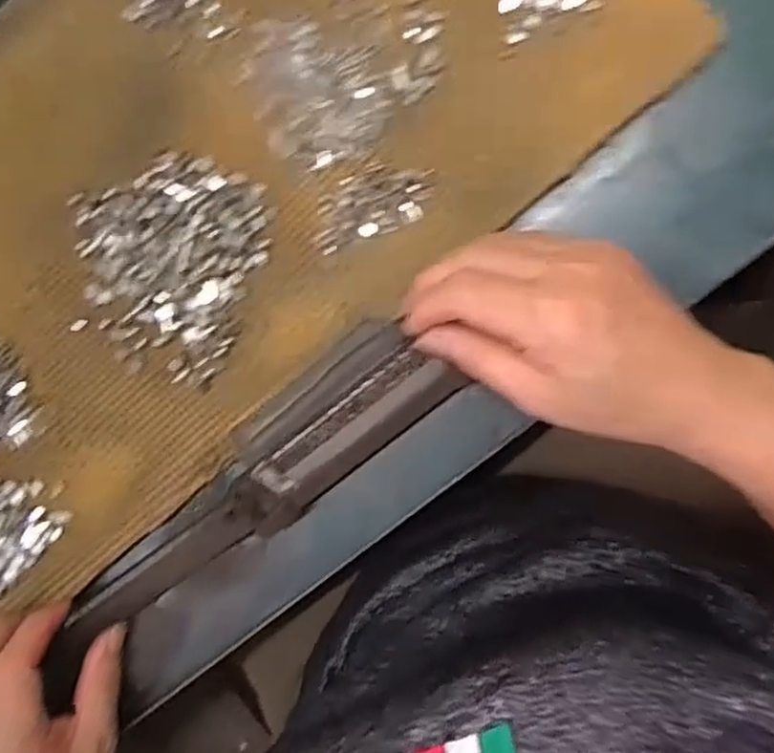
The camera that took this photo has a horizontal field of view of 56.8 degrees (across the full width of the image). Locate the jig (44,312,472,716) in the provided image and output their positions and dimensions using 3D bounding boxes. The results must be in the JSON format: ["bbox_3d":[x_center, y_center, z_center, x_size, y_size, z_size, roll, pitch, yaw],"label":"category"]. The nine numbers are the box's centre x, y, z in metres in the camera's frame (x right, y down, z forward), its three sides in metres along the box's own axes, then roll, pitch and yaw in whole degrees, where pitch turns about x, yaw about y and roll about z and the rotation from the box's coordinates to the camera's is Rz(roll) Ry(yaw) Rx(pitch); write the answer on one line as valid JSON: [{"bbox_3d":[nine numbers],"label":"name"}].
[{"bbox_3d":[-0.080,0.068,0.365,0.257,0.019,0.054,-41,89,5],"label":"jig"}]

